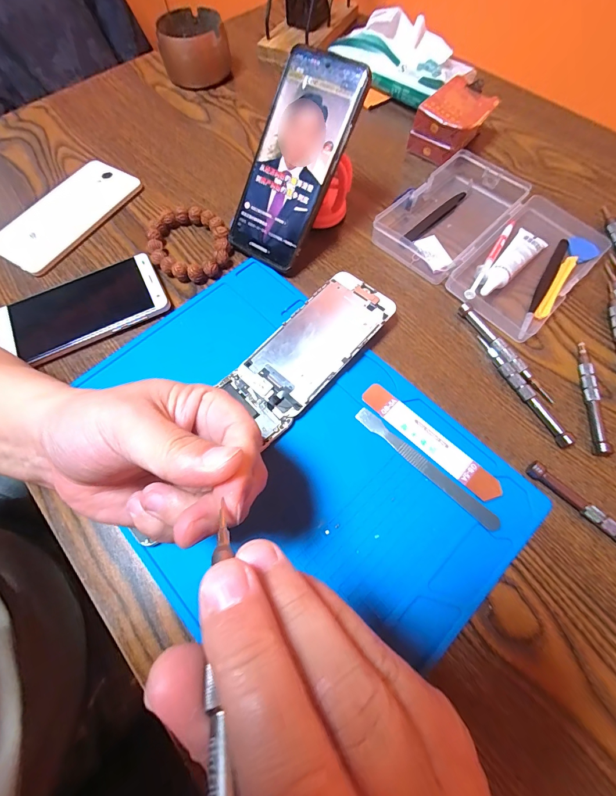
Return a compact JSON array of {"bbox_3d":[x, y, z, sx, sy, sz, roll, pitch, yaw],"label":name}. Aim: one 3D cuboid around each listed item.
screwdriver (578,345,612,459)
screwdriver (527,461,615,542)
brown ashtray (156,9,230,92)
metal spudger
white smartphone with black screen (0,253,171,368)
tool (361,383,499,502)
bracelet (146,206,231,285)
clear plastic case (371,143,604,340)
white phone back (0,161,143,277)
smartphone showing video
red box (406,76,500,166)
[{"bbox_3d":[0.223,-0.001,0.265,0.012,0.012,0.093,6,67,3],"label":"screwdriver"},{"bbox_3d":[0.199,0.084,0.230,0.107,0.010,0.010,40,73,16],"label":"screwdriver"},{"bbox_3d":[-0.147,-0.452,0.439,0.084,0.050,0.085,-15,68,-6],"label":"brown ashtray"},{"bbox_3d":[0.085,0.049,0.248,0.121,0.004,0.011,41,81,17],"label":"metal spudger"},{"bbox_3d":[-0.204,-0.076,0.304,0.147,0.013,0.077,-27,69,-10],"label":"white smartphone with black screen"},{"bbox_3d":[0.091,0.031,0.255,0.115,0.004,0.021,41,73,16],"label":"tool"},{"bbox_3d":[-0.116,-0.151,0.332,0.075,0.017,0.088,-17,68,-6],"label":"bracelet"},{"bbox_3d":[0.175,-0.159,0.324,0.175,0.022,0.154,42,74,16],"label":"clear plastic case"},{"bbox_3d":[-0.247,-0.189,0.351,0.071,0.013,0.146,30,71,13],"label":"white phone back"},{"bbox_3d":[-0.014,-0.202,0.295,0.071,0.012,0.162,35,112,14],"label":"smartphone showing video"},{"bbox_3d":[0.163,-0.308,0.378,0.061,0.044,0.096,37,72,15],"label":"red box"}]

